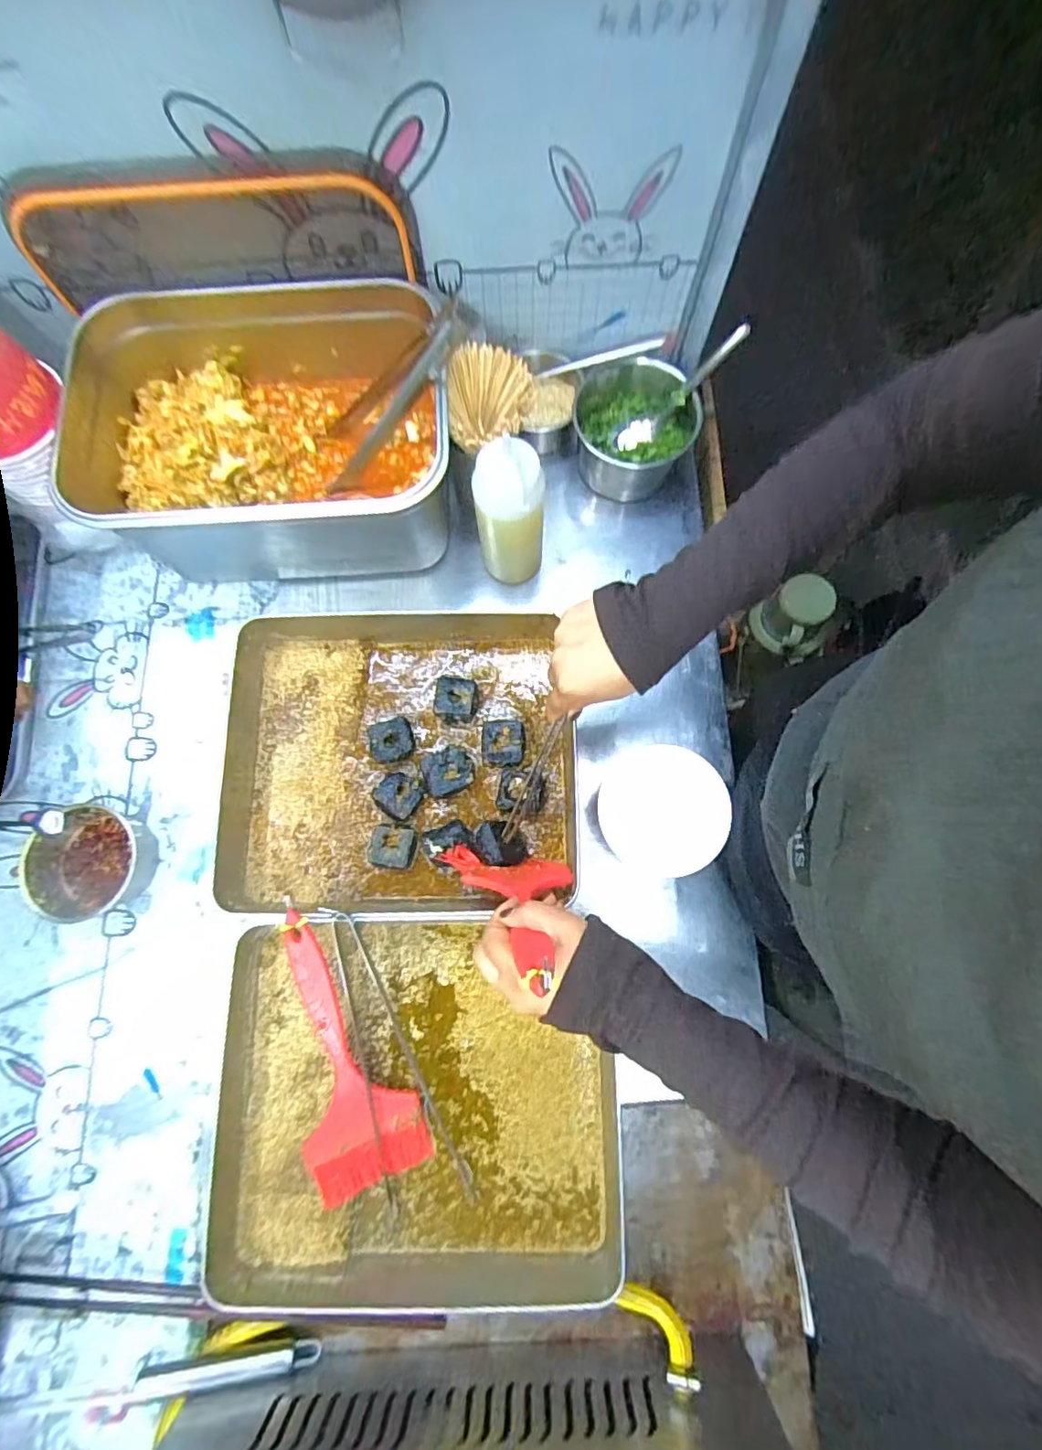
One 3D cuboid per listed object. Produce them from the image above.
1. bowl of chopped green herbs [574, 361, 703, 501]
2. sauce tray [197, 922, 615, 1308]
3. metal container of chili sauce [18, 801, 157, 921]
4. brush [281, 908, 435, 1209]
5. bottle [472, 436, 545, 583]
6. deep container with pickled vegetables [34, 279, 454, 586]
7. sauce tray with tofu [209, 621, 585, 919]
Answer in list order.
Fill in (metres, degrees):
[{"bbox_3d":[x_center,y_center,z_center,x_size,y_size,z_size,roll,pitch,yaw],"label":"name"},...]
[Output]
[{"bbox_3d":[0.127,-0.339,0.653,0.136,0.063,0.143,13,77,4],"label":"bowl of chopped green herbs"},{"bbox_3d":[-0.092,0.319,0.504,0.349,0.050,0.293,-3,77,0],"label":"sauce tray"},{"bbox_3d":[-0.417,0.132,0.552,0.097,0.043,0.092,0,77,1],"label":"metal container of chili sauce"},{"bbox_3d":[-0.158,0.281,0.500,0.101,0.023,0.245,-15,91,-3],"label":"brush"},{"bbox_3d":[-0.010,-0.206,0.571,0.063,0.166,0.061,0,77,1],"label":"bottle"},{"bbox_3d":[-0.250,-0.285,0.596,0.352,0.162,0.244,-5,77,0],"label":"deep container with pickled vegetables"},{"bbox_3d":[-0.124,0.035,0.568,0.348,0.057,0.285,-2,77,1],"label":"sauce tray with tofu"}]

